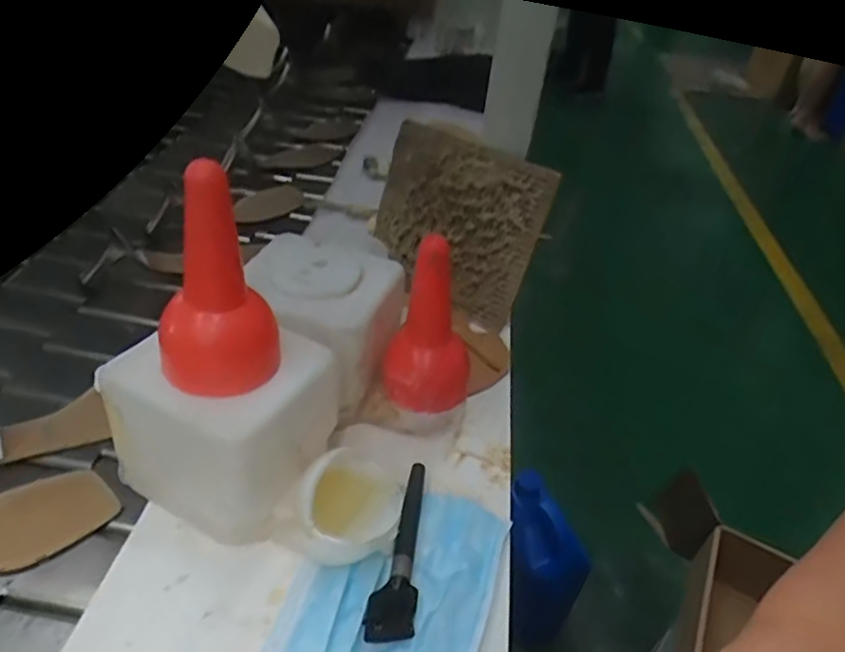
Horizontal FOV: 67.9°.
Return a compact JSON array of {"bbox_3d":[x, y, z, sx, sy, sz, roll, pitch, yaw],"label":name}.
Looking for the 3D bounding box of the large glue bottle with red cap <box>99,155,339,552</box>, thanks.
[{"bbox_3d":[-0.127,0.020,0.399,0.121,0.220,0.108,23,42,18],"label":"large glue bottle with red cap"}]

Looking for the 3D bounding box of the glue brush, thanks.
[{"bbox_3d":[-0.015,0.149,0.431,0.030,0.013,0.136,8,38,0],"label":"glue brush"}]

